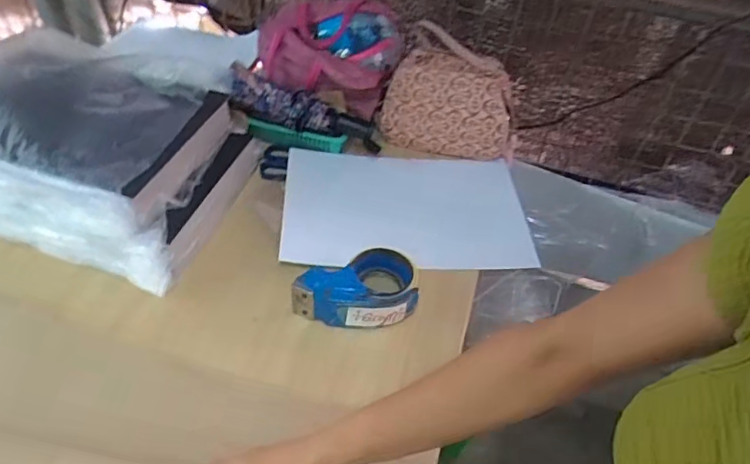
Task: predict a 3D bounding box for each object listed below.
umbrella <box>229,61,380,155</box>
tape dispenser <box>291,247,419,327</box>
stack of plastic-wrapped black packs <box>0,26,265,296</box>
[{"bbox_3d":[-0.113,-0.198,0.886,0.269,0.063,0.056,19,46,-11],"label":"umbrella"},{"bbox_3d":[-0.026,0.070,0.700,0.162,0.054,0.100,1,47,-4],"label":"tape dispenser"},{"bbox_3d":[-0.423,-0.142,0.783,0.423,0.182,0.329,15,48,9],"label":"stack of plastic-wrapped black packs"}]

